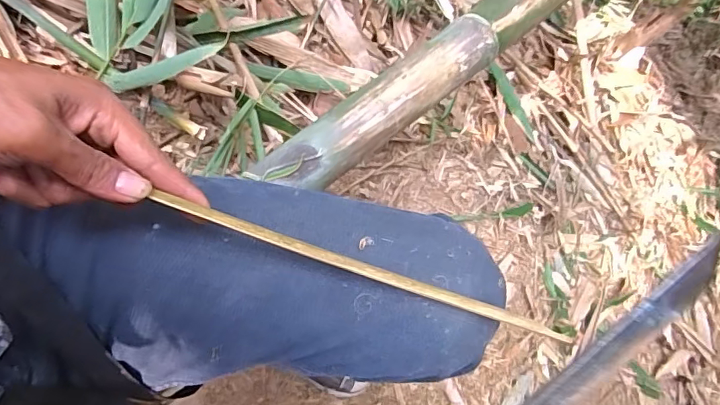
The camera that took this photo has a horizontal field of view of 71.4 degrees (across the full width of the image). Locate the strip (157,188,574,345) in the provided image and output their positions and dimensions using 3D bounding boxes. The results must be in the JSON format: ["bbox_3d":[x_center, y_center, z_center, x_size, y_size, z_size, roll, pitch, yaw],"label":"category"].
[{"bbox_3d":[0.010,0.042,0.301,0.263,0.008,0.008,20,71,-10],"label":"strip"}]

